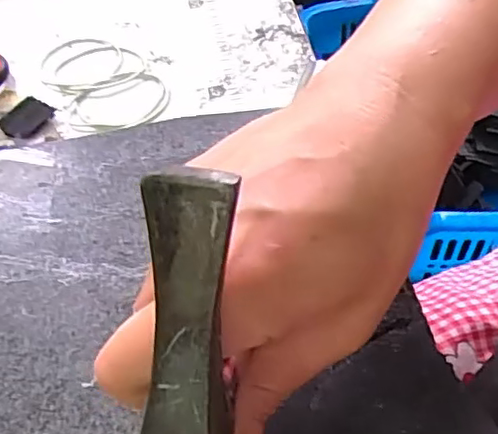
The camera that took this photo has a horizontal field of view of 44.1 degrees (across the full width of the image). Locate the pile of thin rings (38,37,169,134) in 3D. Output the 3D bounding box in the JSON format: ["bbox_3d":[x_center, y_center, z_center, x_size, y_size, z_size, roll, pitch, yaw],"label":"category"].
[{"bbox_3d":[-0.095,-0.087,0.402,0.064,0.010,0.112,-28,54,-17],"label":"pile of thin rings"}]

